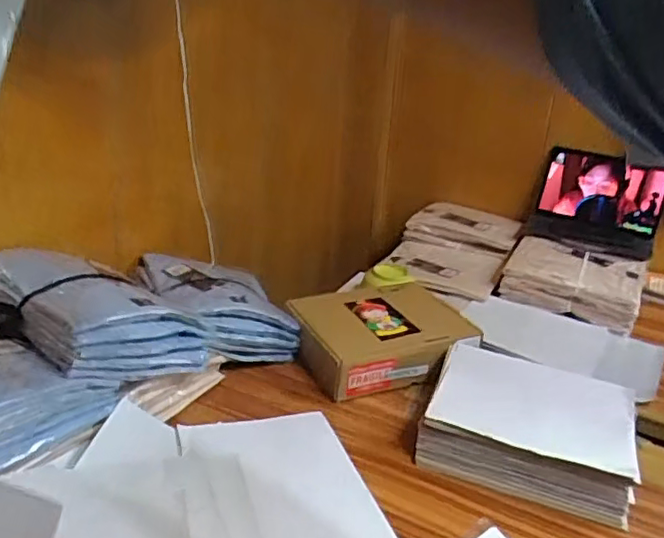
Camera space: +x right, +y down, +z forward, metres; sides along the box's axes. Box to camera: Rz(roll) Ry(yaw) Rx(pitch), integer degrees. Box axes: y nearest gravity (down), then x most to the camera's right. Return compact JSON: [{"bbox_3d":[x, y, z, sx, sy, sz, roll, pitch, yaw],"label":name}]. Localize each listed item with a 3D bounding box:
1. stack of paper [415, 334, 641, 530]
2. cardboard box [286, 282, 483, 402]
[{"bbox_3d":[0.275,0.207,0.850,0.263,0.079,0.245,12,23,17],"label":"stack of paper"},{"bbox_3d":[0.084,0.110,1.017,0.274,0.085,0.209,-6,25,-25],"label":"cardboard box"}]

